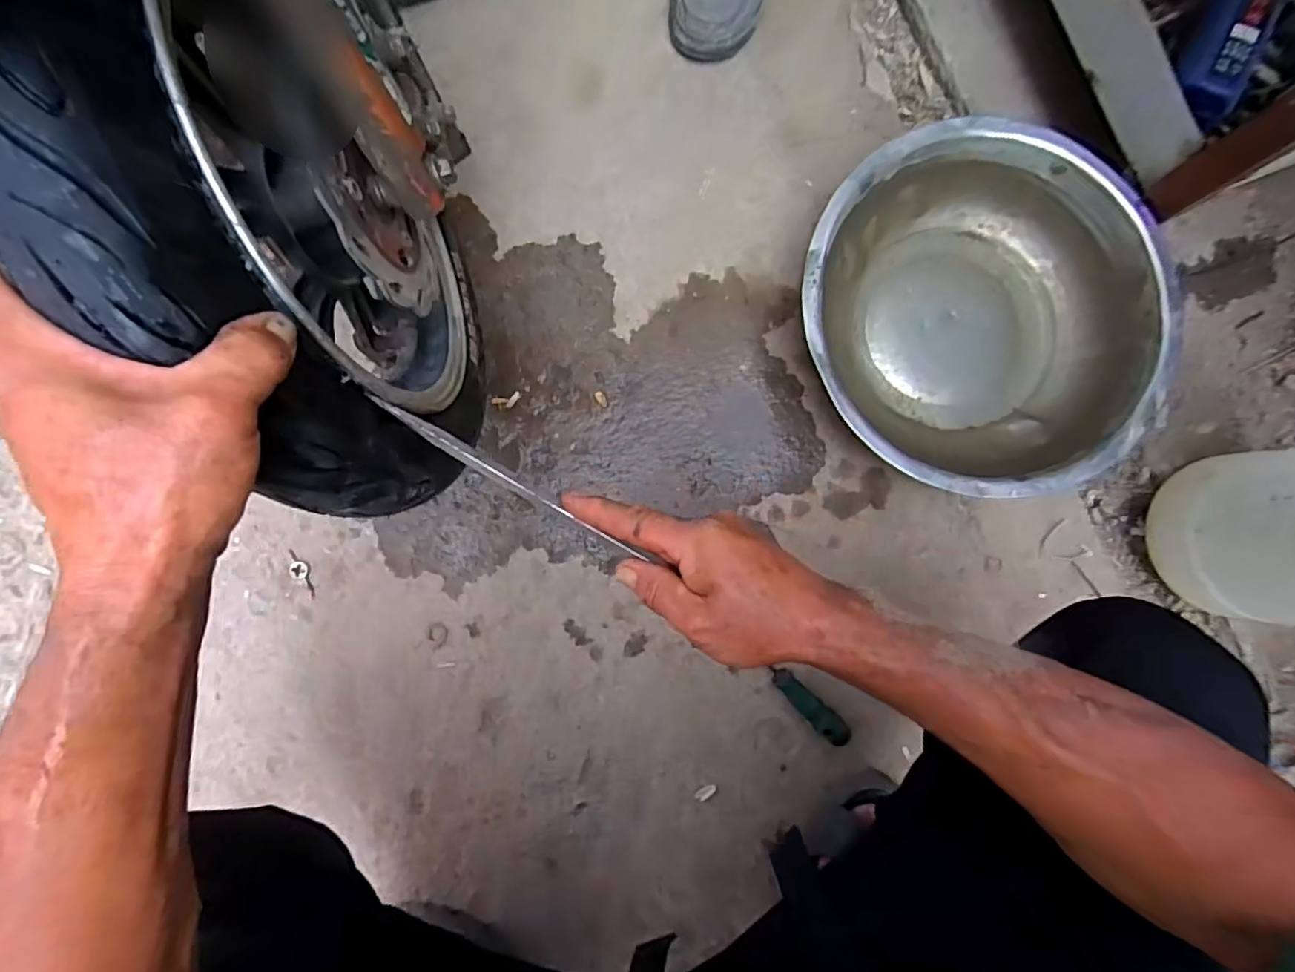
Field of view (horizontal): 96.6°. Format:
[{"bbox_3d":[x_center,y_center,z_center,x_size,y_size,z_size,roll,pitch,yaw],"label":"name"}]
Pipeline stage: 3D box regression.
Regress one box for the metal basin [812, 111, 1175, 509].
[{"bbox_3d":[0.335,-0.171,0.609,0.355,0.102,0.351,0,85,-1],"label":"metal basin"}]

